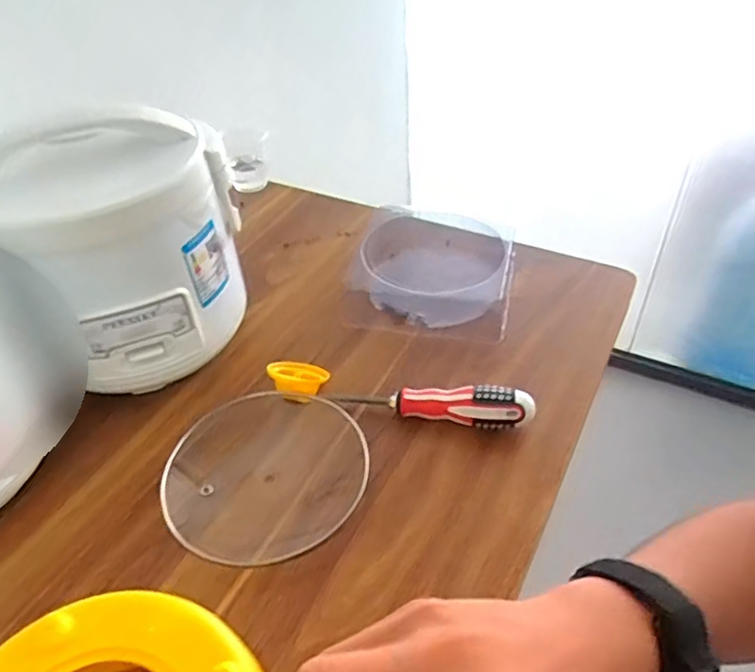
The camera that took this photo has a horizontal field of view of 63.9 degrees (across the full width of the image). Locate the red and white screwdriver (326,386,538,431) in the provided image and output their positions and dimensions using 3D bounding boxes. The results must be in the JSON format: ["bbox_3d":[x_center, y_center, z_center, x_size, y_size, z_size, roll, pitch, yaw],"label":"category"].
[{"bbox_3d":[0.043,0.055,0.521,0.176,0.035,0.028,9,45,10],"label":"red and white screwdriver"}]

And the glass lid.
[{"bbox_3d":[-0.090,0.108,0.487,0.157,0.011,0.144,-1,44,1],"label":"glass lid"}]

